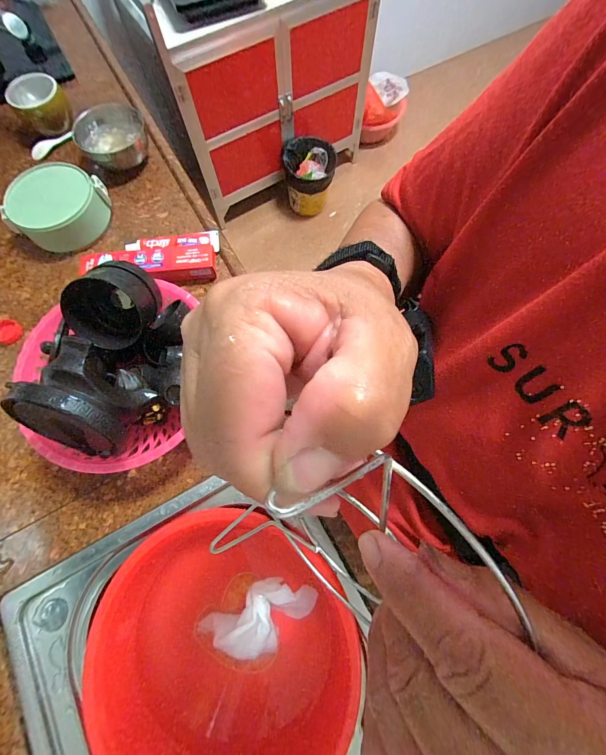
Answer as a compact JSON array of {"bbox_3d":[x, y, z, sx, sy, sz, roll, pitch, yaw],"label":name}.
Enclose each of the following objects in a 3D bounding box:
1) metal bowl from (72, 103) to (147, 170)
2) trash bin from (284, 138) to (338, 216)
[{"bbox_3d":[-0.353,-0.448,0.591,0.123,0.056,0.122,0,73,1],"label":"metal bowl"},{"bbox_3d":[0.029,-0.852,1.349,0.215,0.247,0.197,3,73,1],"label":"trash bin"}]

